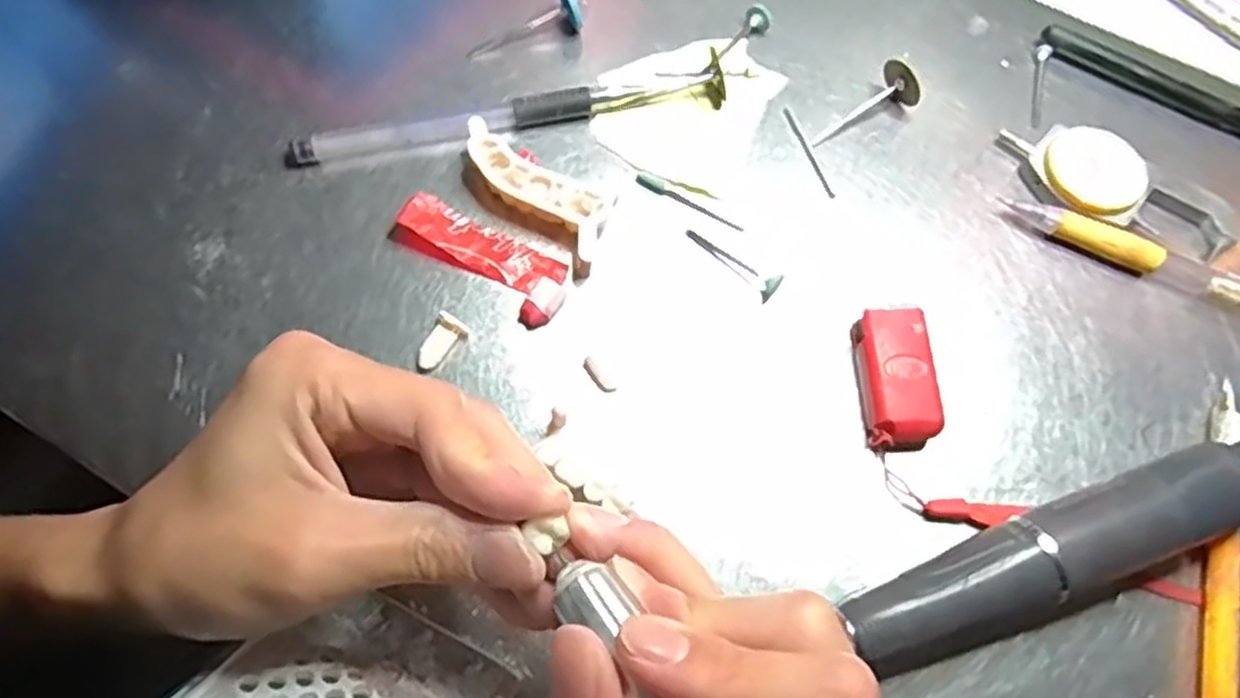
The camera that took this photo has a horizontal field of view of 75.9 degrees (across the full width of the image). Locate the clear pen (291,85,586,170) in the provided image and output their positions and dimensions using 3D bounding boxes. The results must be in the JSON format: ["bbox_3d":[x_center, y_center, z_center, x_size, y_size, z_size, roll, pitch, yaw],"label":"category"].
[{"bbox_3d":[-0.067,-0.083,0.299,0.114,0.012,0.009,-10,69,-7],"label":"clear pen"}]

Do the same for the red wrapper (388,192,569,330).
[{"bbox_3d":[-0.049,-0.033,0.281,0.067,0.009,0.026,28,70,8],"label":"red wrapper"}]

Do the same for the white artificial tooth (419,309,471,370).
[{"bbox_3d":[-0.061,-0.002,0.272,0.011,0.005,0.020,36,83,11],"label":"white artificial tooth"}]

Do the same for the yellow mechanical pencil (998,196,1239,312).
[{"bbox_3d":[0.211,-0.027,0.293,0.138,0.011,0.016,22,69,6],"label":"yellow mechanical pencil"}]

